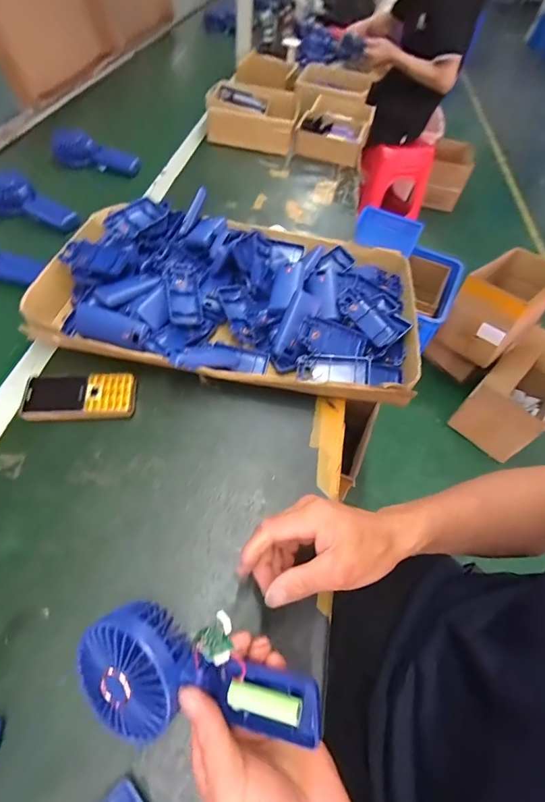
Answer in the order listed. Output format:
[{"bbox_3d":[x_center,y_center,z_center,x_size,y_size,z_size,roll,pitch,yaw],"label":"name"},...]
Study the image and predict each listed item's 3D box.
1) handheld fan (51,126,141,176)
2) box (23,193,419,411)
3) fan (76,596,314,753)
[{"bbox_3d":[-0.382,-0.530,0.812,0.184,0.052,0.072,19,55,6],"label":"handheld fan"},{"bbox_3d":[-0.041,-0.165,0.560,0.516,0.073,0.335,11,55,3],"label":"box"},{"bbox_3d":[-0.061,0.192,0.259,0.182,0.059,0.079,1,54,15],"label":"fan"}]

